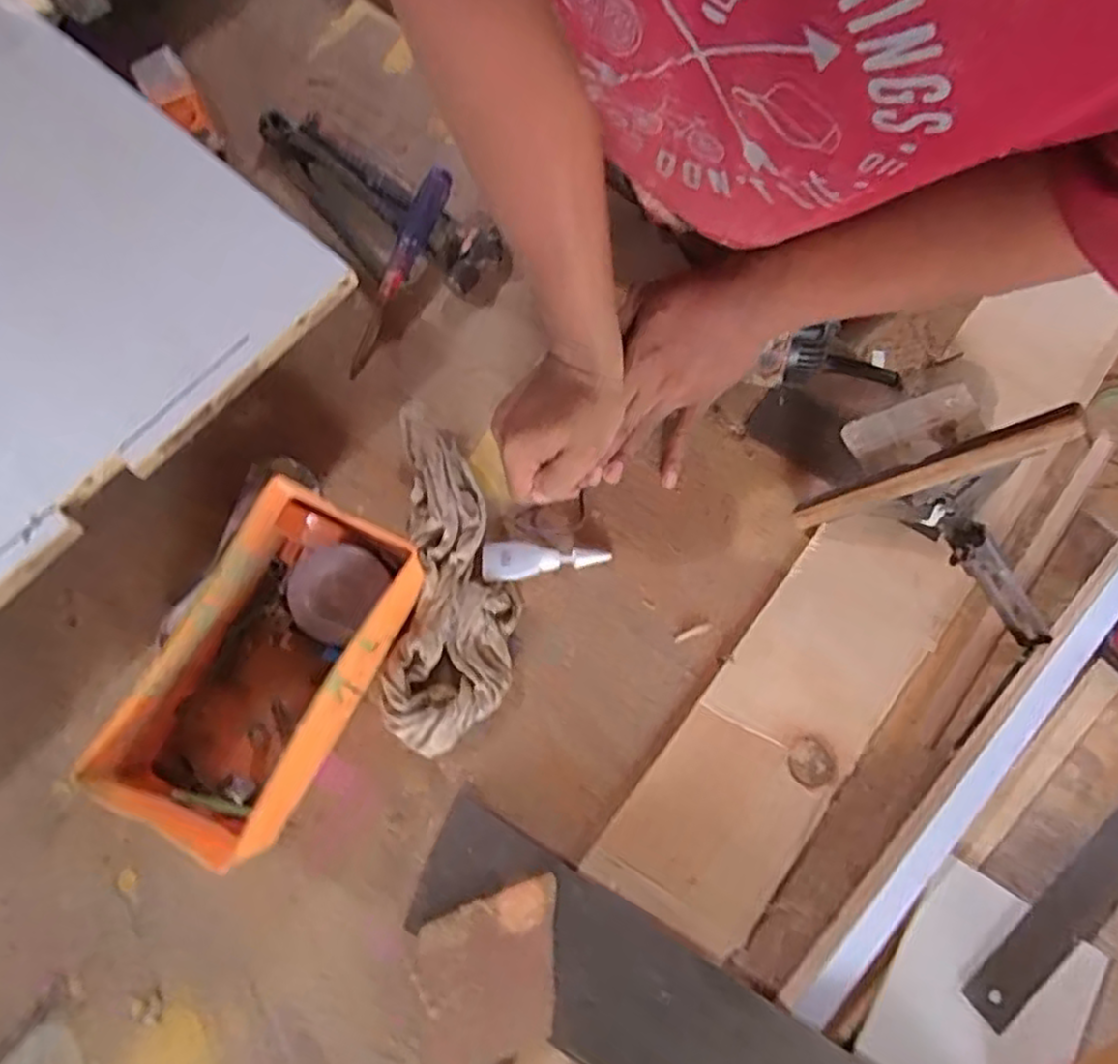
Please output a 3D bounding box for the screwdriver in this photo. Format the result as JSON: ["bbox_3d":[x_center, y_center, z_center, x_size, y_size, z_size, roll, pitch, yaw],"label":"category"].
[{"bbox_3d":[-0.144,-0.233,0.642,0.024,0.020,0.196,25,91,6],"label":"screwdriver"}]

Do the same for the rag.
[{"bbox_3d":[-0.084,0.034,0.577,0.096,0.031,0.262,2,73,0],"label":"rag"}]

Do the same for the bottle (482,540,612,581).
[{"bbox_3d":[-0.011,0.026,0.586,0.101,0.017,0.032,2,73,0],"label":"bottle"}]

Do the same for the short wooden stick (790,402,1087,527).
[{"bbox_3d":[0.255,-0.040,0.512,0.012,0.204,0.023,8,69,-34],"label":"short wooden stick"}]

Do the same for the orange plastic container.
[{"bbox_3d":[-0.208,0.096,0.523,0.122,0.076,0.239,27,75,7],"label":"orange plastic container"}]

